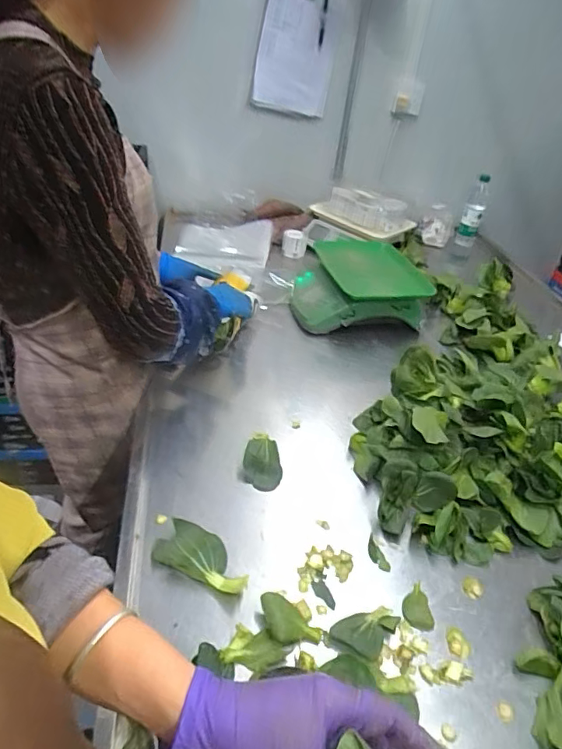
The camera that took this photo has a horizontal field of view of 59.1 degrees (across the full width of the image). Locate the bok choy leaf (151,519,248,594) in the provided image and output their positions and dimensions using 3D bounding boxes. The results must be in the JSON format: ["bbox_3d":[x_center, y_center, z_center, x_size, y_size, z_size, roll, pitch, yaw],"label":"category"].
[{"bbox_3d":[-0.097,0.233,0.637,0.125,0.015,0.063,19,38,17],"label":"bok choy leaf"}]

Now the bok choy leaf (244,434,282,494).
[{"bbox_3d":[-0.027,0.126,0.771,0.060,0.040,0.109,6,36,-1],"label":"bok choy leaf"}]

